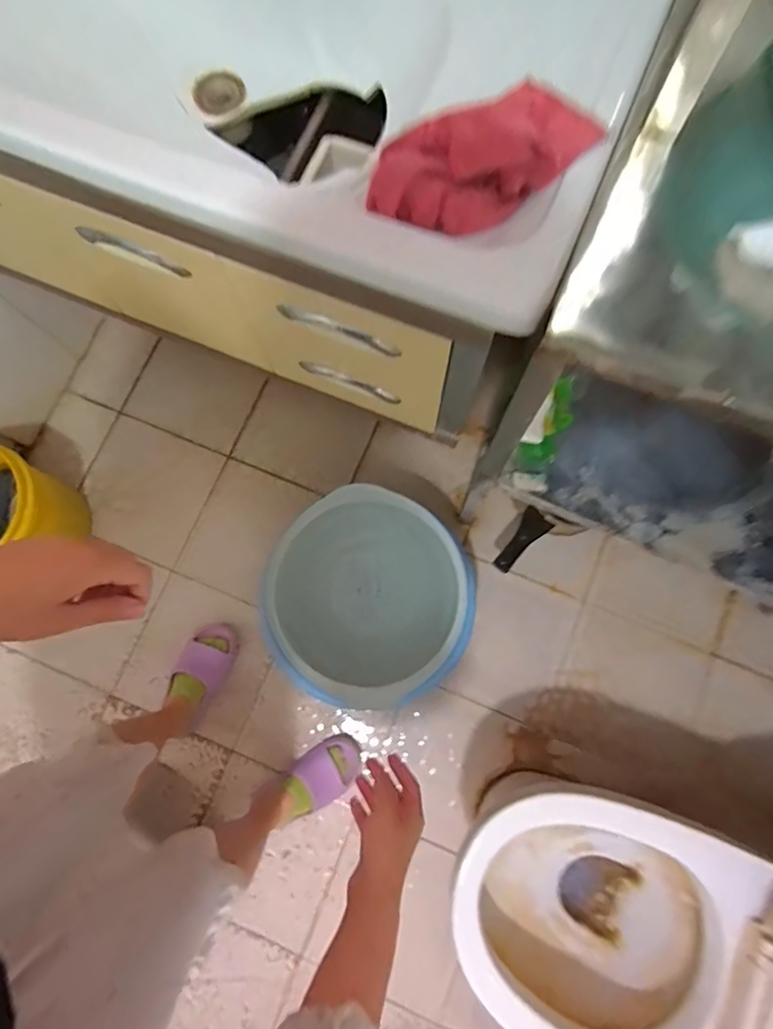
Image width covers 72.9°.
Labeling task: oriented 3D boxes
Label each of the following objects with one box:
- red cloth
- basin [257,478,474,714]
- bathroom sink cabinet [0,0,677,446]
[{"bbox_3d":[0.086,-0.318,0.471,0.210,0.038,0.099,-35,80,-5],"label":"red cloth"},{"bbox_3d":[-0.044,0.170,1.014,0.387,0.168,0.390,44,83,9],"label":"basin"},{"bbox_3d":[-0.217,-0.490,0.805,0.985,0.639,0.480,25,81,6],"label":"bathroom sink cabinet"}]

